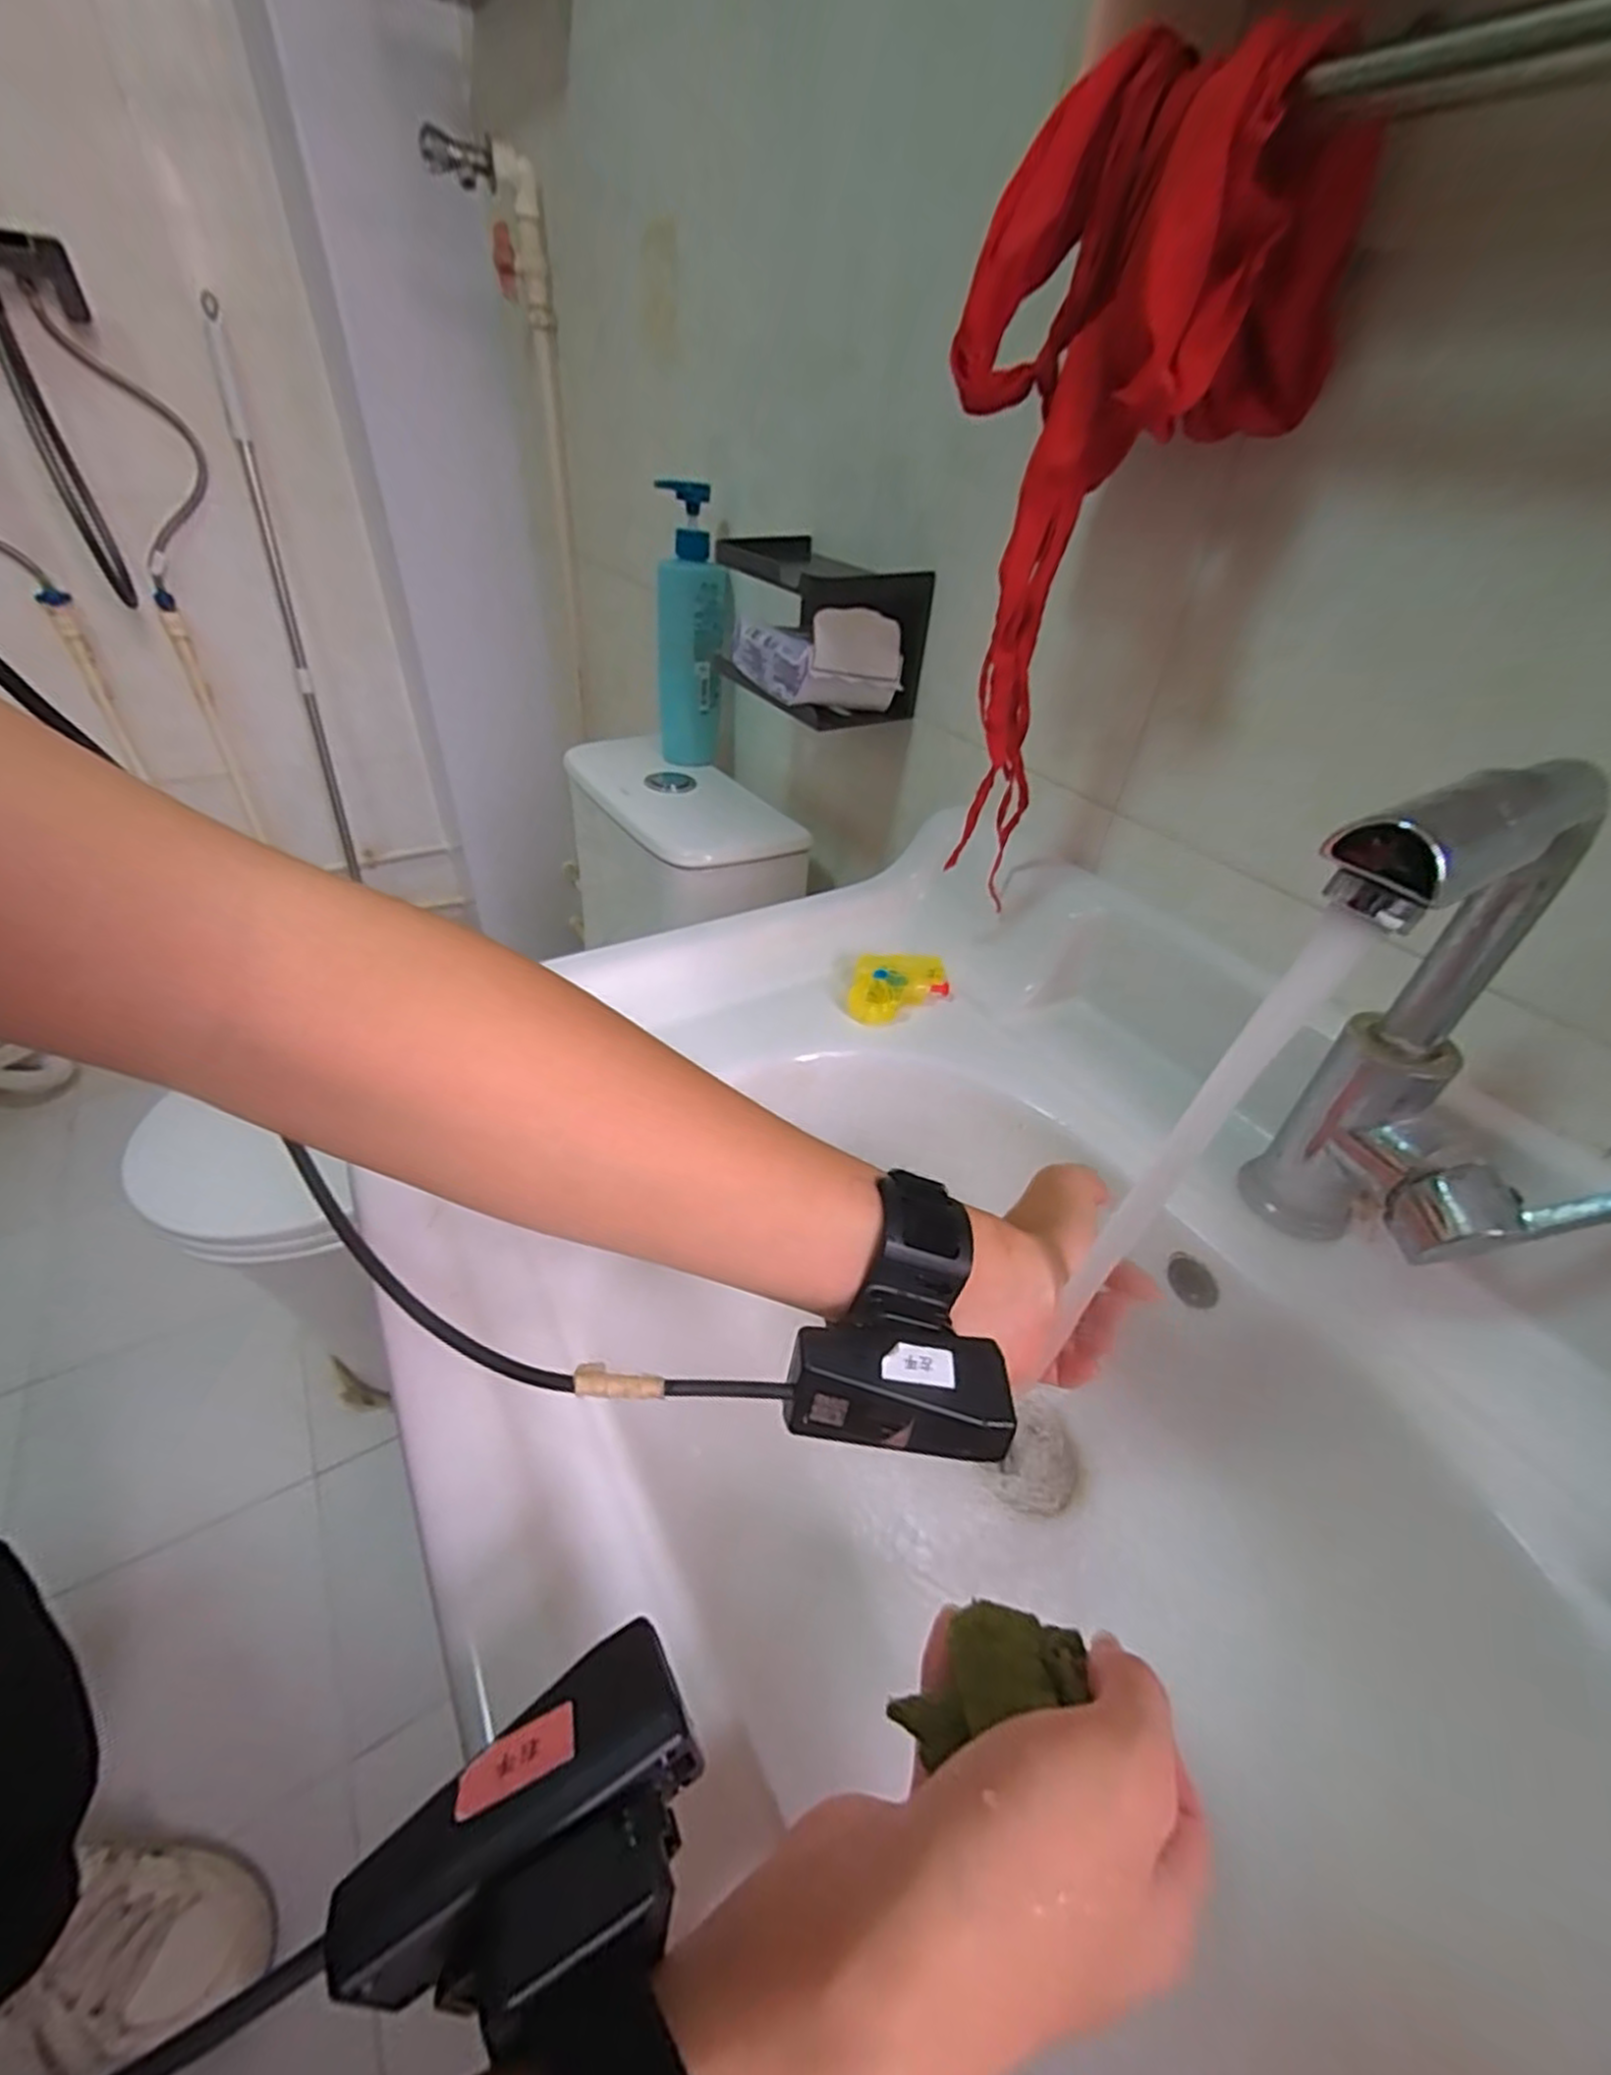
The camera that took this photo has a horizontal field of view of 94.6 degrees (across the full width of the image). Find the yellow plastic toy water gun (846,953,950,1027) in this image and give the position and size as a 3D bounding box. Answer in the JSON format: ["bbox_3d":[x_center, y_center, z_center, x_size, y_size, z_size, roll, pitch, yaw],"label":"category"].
[{"bbox_3d":[0.061,-0.038,0.517,0.077,0.026,0.046,-21,46,-32],"label":"yellow plastic toy water gun"}]

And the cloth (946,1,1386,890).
[{"bbox_3d":[0.147,-0.256,0.393,0.113,0.321,0.136,-20,45,-31],"label":"cloth"}]

